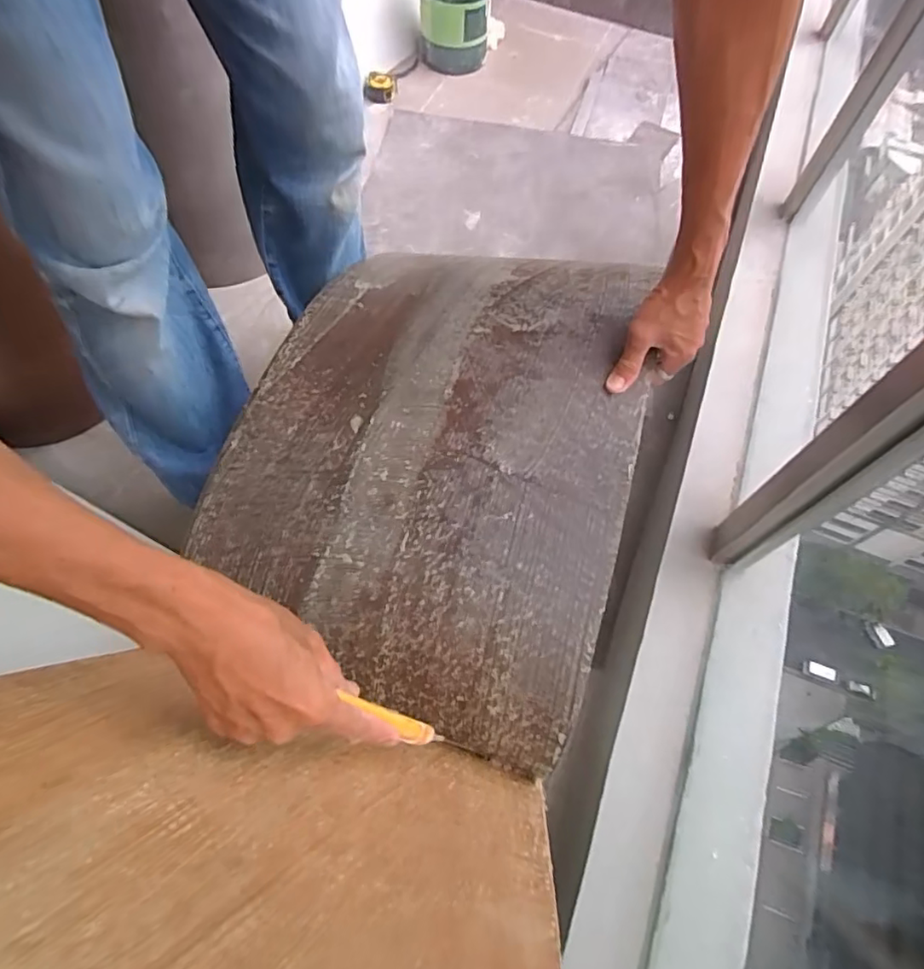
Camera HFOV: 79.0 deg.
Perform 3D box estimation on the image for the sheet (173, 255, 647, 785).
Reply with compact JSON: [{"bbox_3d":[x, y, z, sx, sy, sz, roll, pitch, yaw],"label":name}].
[{"bbox_3d":[-0.024,-0.041,0.539,0.344,0.087,0.478,14,63,5],"label":"sheet"}]

